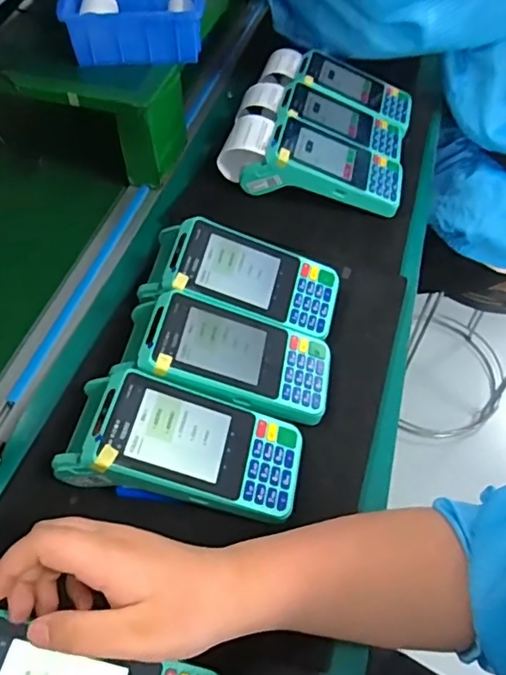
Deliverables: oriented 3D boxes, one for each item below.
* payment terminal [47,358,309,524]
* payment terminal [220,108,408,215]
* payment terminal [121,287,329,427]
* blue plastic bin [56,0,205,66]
[{"bbox_3d":[-0.051,0.081,0.389,0.168,0.068,0.082,11,54,8],"label":"payment terminal"},{"bbox_3d":[0.066,-0.191,0.591,0.193,0.068,0.080,7,54,5],"label":"payment terminal"},{"bbox_3d":[-0.015,0.020,0.434,0.151,0.069,0.083,6,54,4],"label":"payment terminal"},{"bbox_3d":[-0.126,-0.343,0.584,0.142,0.061,0.101,-4,54,-3],"label":"blue plastic bin"}]

